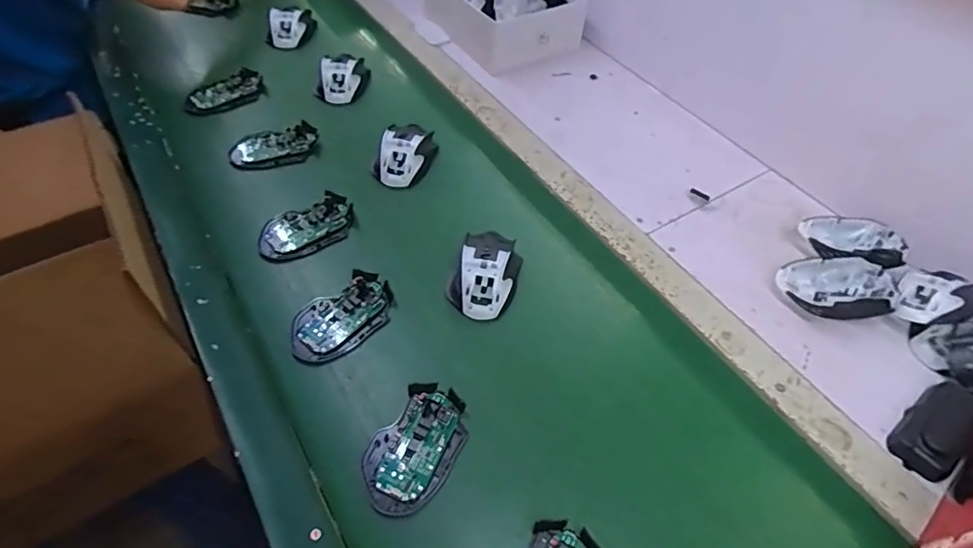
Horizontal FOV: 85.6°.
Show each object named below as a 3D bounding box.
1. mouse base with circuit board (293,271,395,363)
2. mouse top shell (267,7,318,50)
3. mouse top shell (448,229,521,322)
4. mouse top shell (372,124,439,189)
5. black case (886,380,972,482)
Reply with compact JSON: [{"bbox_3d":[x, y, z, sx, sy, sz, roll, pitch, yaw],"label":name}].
[{"bbox_3d":[-0.151,0.044,0.550,0.070,0.016,0.115,38,57,24],"label":"mouse base with circuit board"},{"bbox_3d":[-0.339,-0.443,0.921,0.064,0.034,0.118,0,51,0],"label":"mouse top shell"},{"bbox_3d":[0.001,-0.004,0.587,0.068,0.031,0.107,14,52,10],"label":"mouse top shell"},{"bbox_3d":[-0.108,-0.165,0.710,0.070,0.037,0.109,12,52,6],"label":"mouse top shell"},{"bbox_3d":[0.437,0.147,0.507,0.116,0.021,0.050,-31,59,-26],"label":"black case"}]

